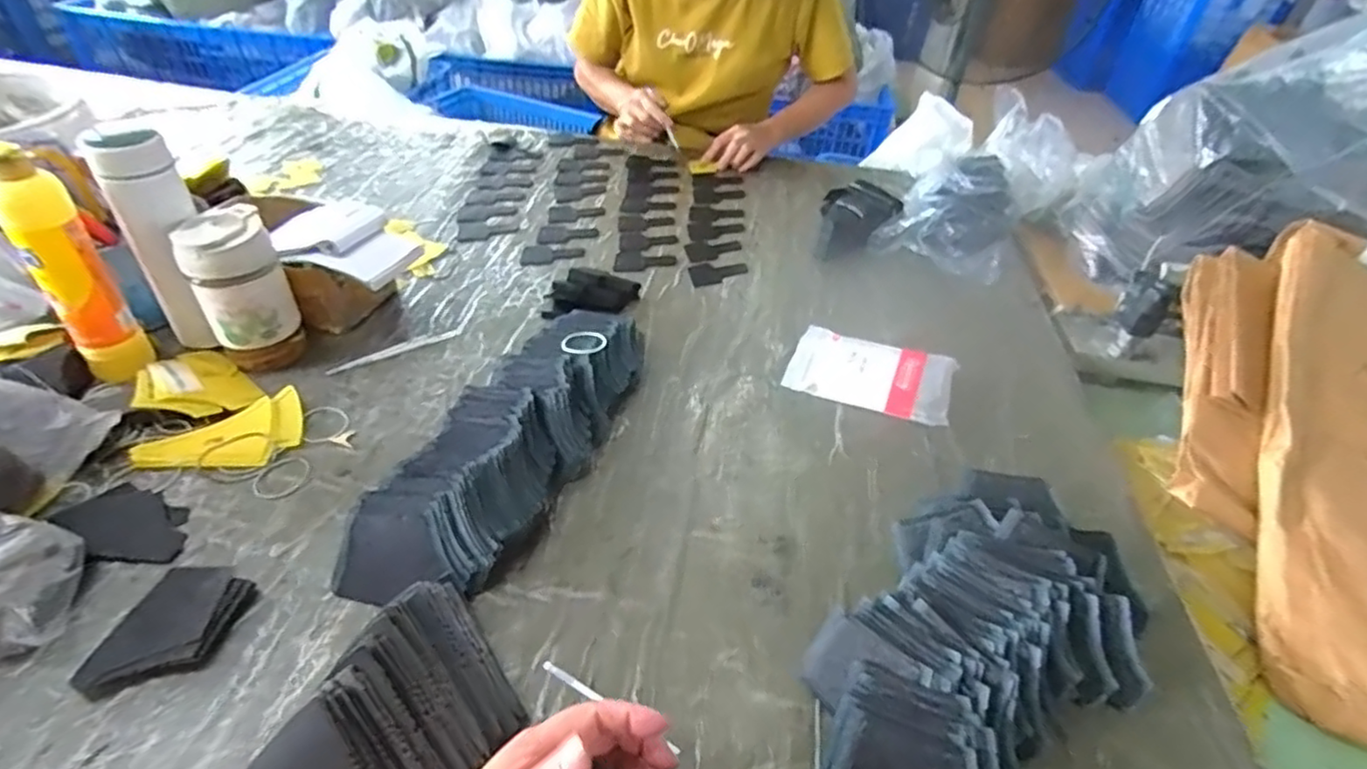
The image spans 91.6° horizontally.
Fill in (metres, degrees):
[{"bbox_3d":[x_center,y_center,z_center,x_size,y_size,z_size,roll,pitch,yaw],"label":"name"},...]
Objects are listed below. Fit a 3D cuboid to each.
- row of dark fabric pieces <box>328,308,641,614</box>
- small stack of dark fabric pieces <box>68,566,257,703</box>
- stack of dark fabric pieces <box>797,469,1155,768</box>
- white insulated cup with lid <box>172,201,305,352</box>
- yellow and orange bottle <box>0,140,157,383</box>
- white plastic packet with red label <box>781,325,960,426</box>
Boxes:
[{"bbox_3d":[-0.155,0.040,0.636,0.131,0.063,0.388,17,43,15],"label":"row of dark fabric pieces"},{"bbox_3d":[-0.375,0.180,0.486,0.076,0.013,0.100,8,42,6],"label":"small stack of dark fabric pieces"},{"bbox_3d":[0.206,0.199,0.475,0.192,0.065,0.343,33,50,30],"label":"stack of dark fabric pieces"},{"bbox_3d":[-0.446,-0.102,0.670,0.078,0.131,0.074,3,41,-3],"label":"white insulated cup with lid"},{"bbox_3d":[-0.589,-0.111,0.636,0.063,0.230,0.060,35,49,29],"label":"yellow and orange bottle"},{"bbox_3d":[0.208,-0.012,0.743,0.174,0.029,0.098,19,44,17],"label":"white plastic packet with red label"}]

